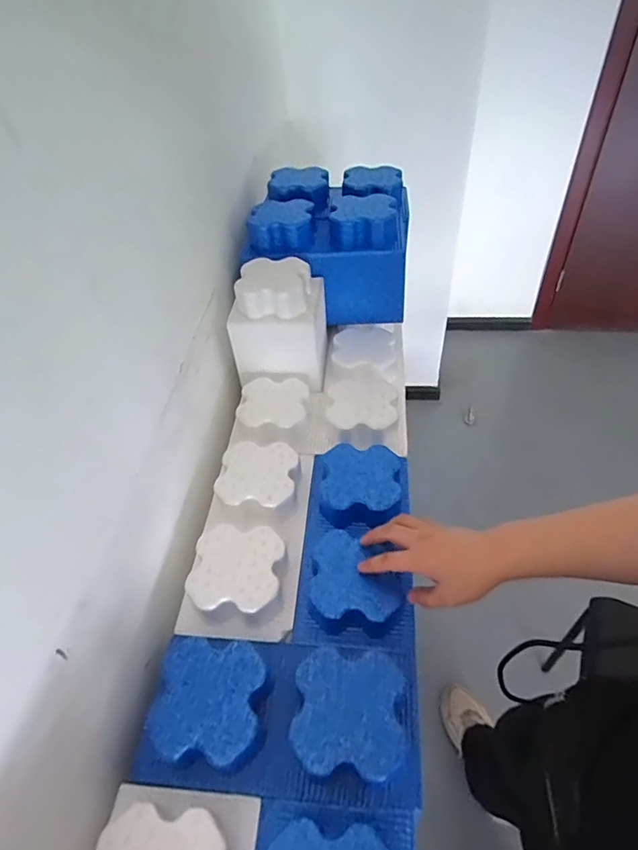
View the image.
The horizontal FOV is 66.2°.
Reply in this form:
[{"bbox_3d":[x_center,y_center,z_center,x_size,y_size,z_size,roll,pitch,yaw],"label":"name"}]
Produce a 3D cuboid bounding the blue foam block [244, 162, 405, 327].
[{"bbox_3d":[0.025,-0.365,0.983,0.281,0.204,0.241,1,46,6],"label":"blue foam block"}]

